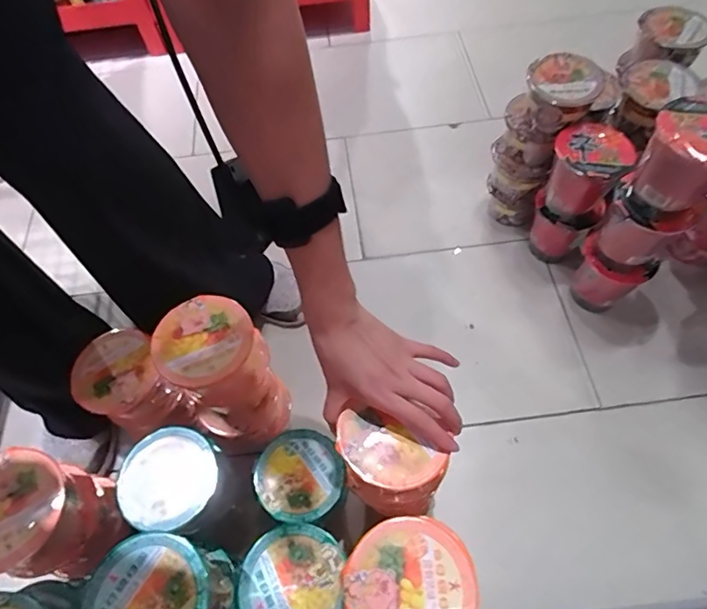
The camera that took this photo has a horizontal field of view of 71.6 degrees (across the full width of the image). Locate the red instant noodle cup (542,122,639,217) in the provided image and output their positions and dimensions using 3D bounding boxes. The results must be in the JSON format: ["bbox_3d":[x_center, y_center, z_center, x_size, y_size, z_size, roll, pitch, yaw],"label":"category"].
[{"bbox_3d":[0.320,-0.182,0.684,0.095,0.100,0.103,-1,61,2],"label":"red instant noodle cup"}]

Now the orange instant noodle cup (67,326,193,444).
[{"bbox_3d":[-0.264,0.103,0.594,0.086,0.122,0.094,-1,61,2],"label":"orange instant noodle cup"}]

